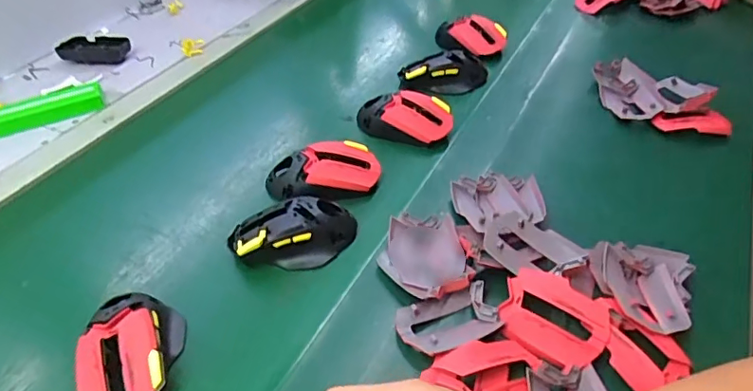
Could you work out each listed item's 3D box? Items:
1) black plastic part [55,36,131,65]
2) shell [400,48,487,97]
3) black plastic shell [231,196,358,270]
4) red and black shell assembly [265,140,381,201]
[{"bbox_3d":[-0.435,-0.224,0.815,0.114,0.025,0.052,9,43,13],"label":"black plastic part"},{"bbox_3d":[0.090,-0.167,0.715,0.115,0.034,0.062,0,41,8],"label":"shell"},{"bbox_3d":[-0.079,0.034,0.495,0.116,0.034,0.062,-11,41,-4],"label":"black plastic shell"},{"bbox_3d":[-0.057,-0.024,0.554,0.116,0.038,0.060,-11,41,-4],"label":"red and black shell assembly"}]

